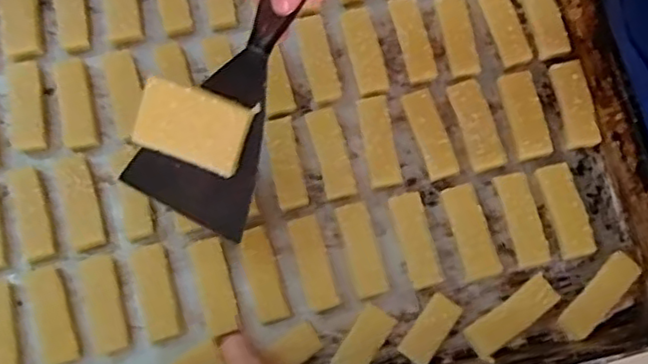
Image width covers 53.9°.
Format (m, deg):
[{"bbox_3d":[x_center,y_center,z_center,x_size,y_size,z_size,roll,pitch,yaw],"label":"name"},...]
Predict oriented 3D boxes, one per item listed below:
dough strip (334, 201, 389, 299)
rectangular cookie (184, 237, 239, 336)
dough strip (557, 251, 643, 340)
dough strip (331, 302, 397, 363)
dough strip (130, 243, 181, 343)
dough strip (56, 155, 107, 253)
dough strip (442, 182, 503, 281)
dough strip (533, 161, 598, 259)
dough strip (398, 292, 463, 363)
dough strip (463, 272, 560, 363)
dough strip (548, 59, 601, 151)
[{"bbox_3d":[0.028,0.051,0.484,0.024,0.004,0.071,-15,78,-2],"label":"dough strip"},{"bbox_3d":[-0.082,0.077,0.474,0.024,0.007,0.071,-18,78,-3],"label":"rectangular cookie"},{"bbox_3d":[0.205,0.084,0.473,0.073,0.006,0.022,-44,66,-11],"label":"dough strip"},{"bbox_3d":[0.029,0.116,0.463,0.025,0.007,0.053,34,80,8],"label":"dough strip"},{"bbox_3d":[-0.124,0.081,0.473,0.023,0.012,0.071,-16,78,-3],"label":"dough strip"},{"bbox_3d":[-0.189,0.015,0.491,0.024,0.010,0.074,-17,78,-3],"label":"dough strip"},{"bbox_3d":[0.111,0.037,0.484,0.027,0.014,0.072,-13,78,-2],"label":"dough strip"},{"bbox_3d":[0.185,0.021,0.488,0.025,0.013,0.071,-14,78,-2],"label":"dough strip"},{"bbox_3d":[0.078,0.107,0.464,0.024,0.004,0.053,36,80,8],"label":"dough strip"},{"bbox_3d":[0.138,0.098,0.466,0.074,0.004,0.026,-35,79,-7],"label":"dough strip"},{"bbox_3d":[0.199,-0.063,0.508,0.024,0.011,0.070,-11,78,-2],"label":"dough strip"}]

